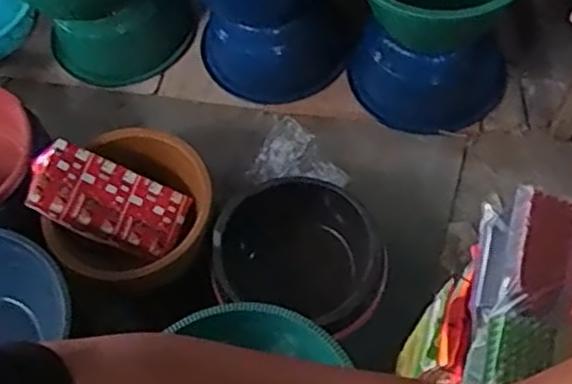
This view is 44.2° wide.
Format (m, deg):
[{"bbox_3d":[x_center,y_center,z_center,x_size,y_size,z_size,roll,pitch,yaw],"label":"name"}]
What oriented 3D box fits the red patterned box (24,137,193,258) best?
[{"bbox_3d":[-0.346,0.016,1.389,0.296,0.050,0.143,24,62,-18],"label":"red patterned box"}]

